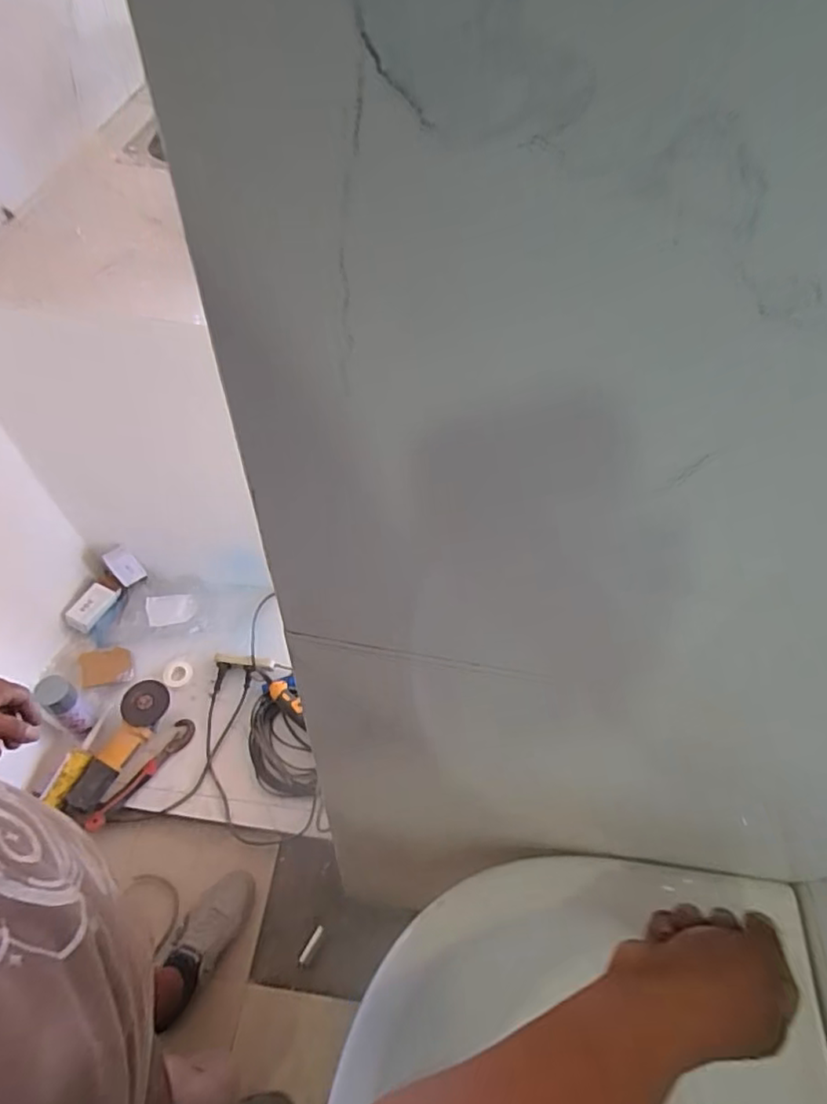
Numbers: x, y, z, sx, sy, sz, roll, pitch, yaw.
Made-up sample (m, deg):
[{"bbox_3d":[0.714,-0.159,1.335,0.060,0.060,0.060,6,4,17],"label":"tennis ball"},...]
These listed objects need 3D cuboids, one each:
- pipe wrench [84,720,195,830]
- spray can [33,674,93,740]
[{"bbox_3d":[-0.582,0.478,1.250,0.048,0.017,0.268,30,58,16],"label":"pipe wrench"},{"bbox_3d":[-0.719,0.319,1.207,0.068,0.164,0.063,2,55,-3],"label":"spray can"}]

